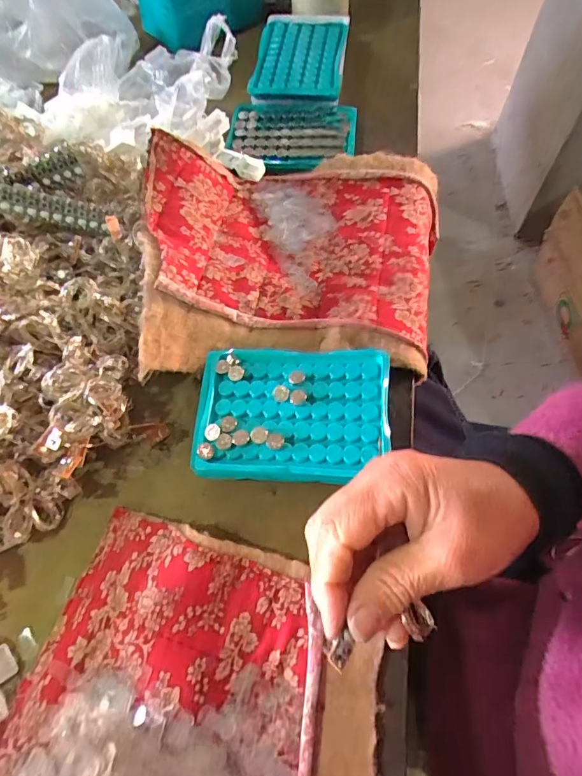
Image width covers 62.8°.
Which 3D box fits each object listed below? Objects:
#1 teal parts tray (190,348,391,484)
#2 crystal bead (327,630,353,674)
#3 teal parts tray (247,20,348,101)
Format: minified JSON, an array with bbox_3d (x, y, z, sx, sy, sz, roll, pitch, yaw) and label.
[{"bbox_3d":[0.000,0.018,0.339,0.133,0.024,0.093,1,63,3],"label":"teal parts tray"},{"bbox_3d":[0.023,0.123,0.224,0.009,0.006,0.016,31,69,13],"label":"crystal bead"},{"bbox_3d":[0.009,-0.371,0.542,0.100,0.025,0.134,5,63,5],"label":"teal parts tray"}]

